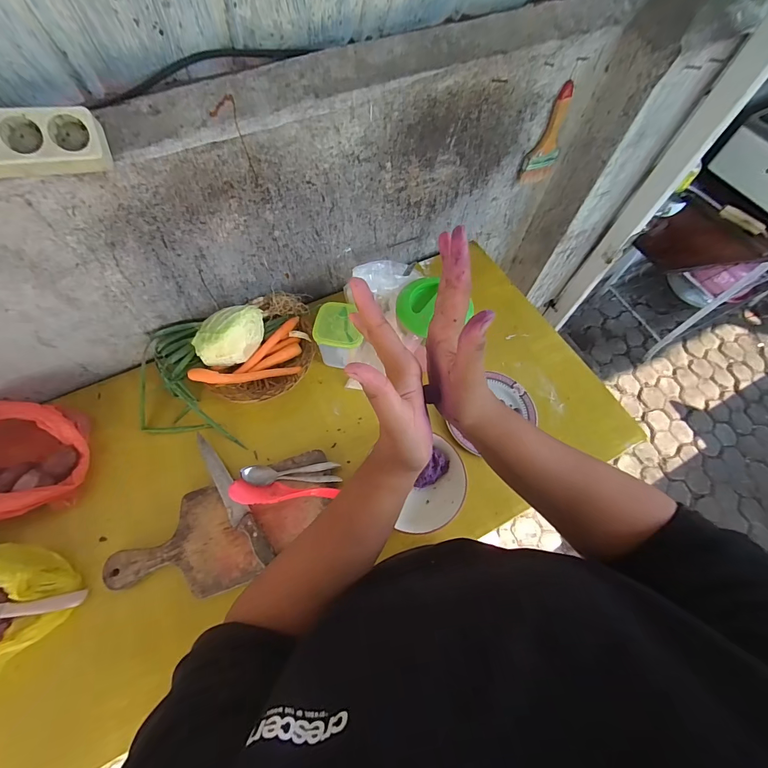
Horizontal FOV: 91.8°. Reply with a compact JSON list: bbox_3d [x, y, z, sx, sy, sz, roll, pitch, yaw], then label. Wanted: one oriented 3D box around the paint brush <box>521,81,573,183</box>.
[{"bbox_3d":[0.354,-0.530,0.825,0.082,0.215,0.021,-24,67,2],"label":"paint brush"}]

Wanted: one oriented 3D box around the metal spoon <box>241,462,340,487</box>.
[{"bbox_3d":[-0.161,0.152,0.654,0.164,0.019,0.034,-4,64,-18],"label":"metal spoon"}]

